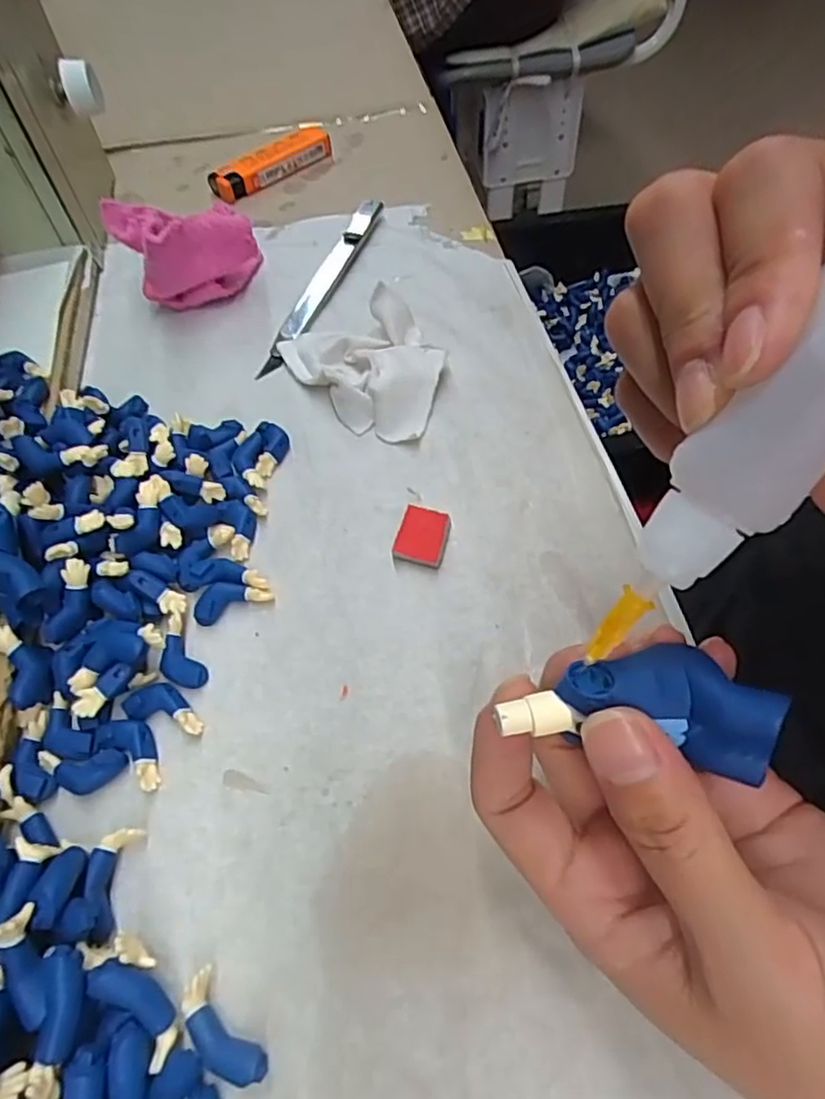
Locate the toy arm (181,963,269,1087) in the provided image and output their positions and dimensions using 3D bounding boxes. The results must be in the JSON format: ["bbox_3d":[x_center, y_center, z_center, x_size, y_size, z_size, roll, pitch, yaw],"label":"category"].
[{"bbox_3d":[-0.049,0.124,0.168,0.012,0.009,0.029,-37,62,-20],"label":"toy arm"}]

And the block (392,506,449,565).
[{"bbox_3d":[0.004,-0.005,0.249,0.018,0.007,0.022,14,58,12],"label":"block"}]

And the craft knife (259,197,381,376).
[{"bbox_3d":[-0.045,-0.139,0.337,0.014,0.010,0.134,16,59,13],"label":"craft knife"}]

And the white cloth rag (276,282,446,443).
[{"bbox_3d":[-0.018,-0.087,0.294,0.055,0.022,0.081,-35,62,-19],"label":"white cloth rag"}]

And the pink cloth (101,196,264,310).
[{"bbox_3d":[-0.109,-0.150,0.326,0.062,0.047,0.052,-33,61,-18],"label":"pink cloth"}]

